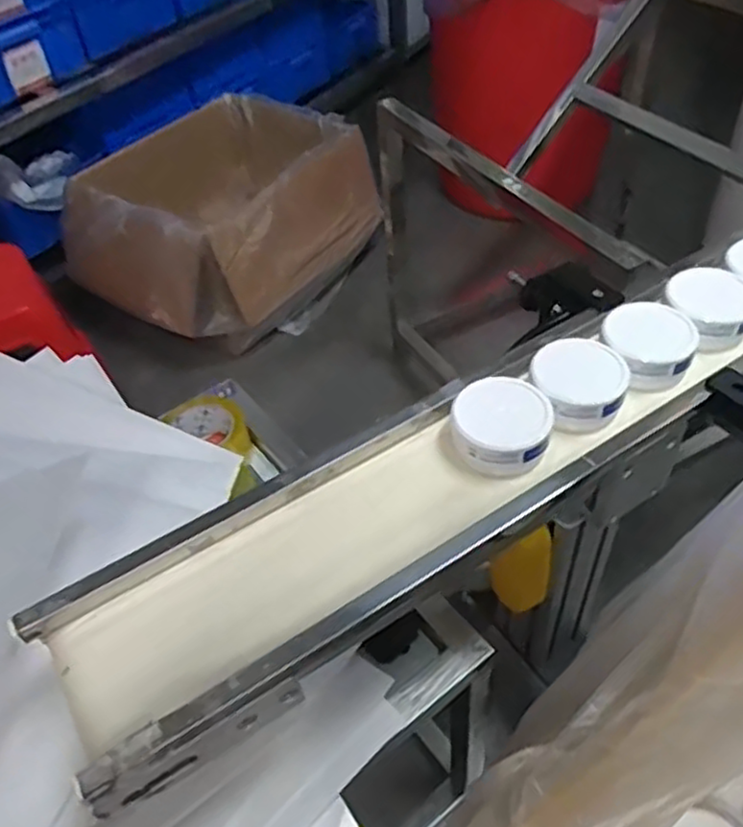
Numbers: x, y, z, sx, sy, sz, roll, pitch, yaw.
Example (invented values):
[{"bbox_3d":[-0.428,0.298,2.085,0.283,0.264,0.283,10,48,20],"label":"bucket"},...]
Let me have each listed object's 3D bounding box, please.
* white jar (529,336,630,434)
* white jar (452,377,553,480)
[{"bbox_3d":[0.168,-0.025,0.567,0.069,0.030,0.077,-4,46,4],"label":"white jar"},{"bbox_3d":[0.100,0.008,0.541,0.074,0.031,0.073,-3,46,4],"label":"white jar"}]

